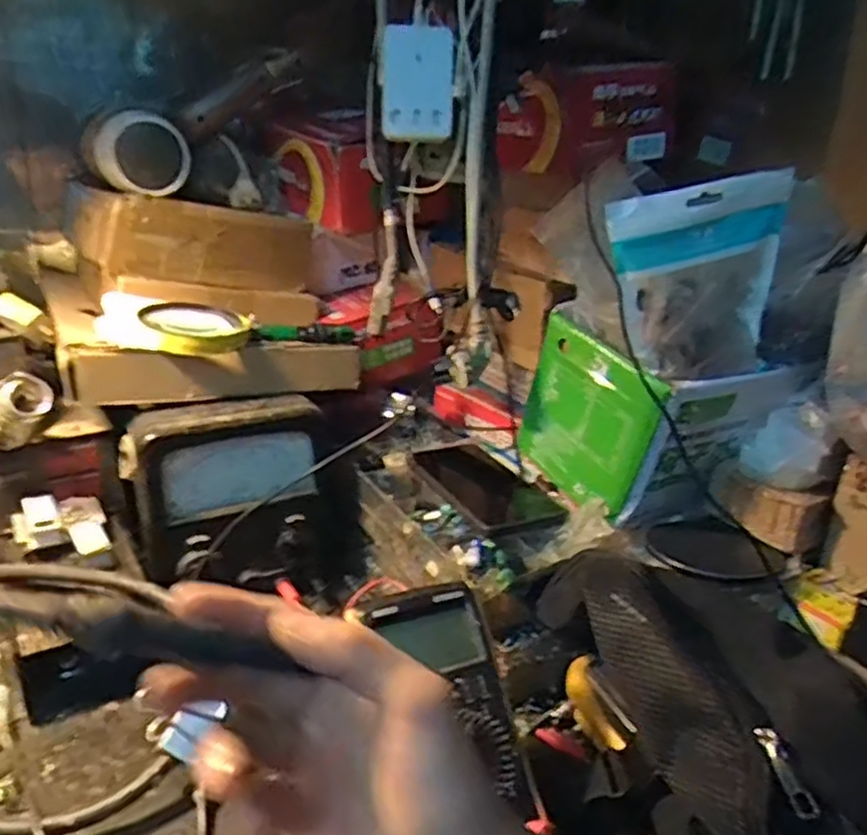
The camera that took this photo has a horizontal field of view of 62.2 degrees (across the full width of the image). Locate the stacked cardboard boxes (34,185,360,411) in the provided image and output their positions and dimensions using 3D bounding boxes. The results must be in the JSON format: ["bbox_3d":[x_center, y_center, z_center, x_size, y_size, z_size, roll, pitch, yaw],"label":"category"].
[{"bbox_3d":[-0.220,-0.117,0.686,0.257,0.152,0.198,-6,22,-22],"label":"stacked cardboard boxes"}]

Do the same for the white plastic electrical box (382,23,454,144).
[{"bbox_3d":[-0.012,-0.247,0.533,0.052,0.078,0.020,3,20,2],"label":"white plastic electrical box"}]

